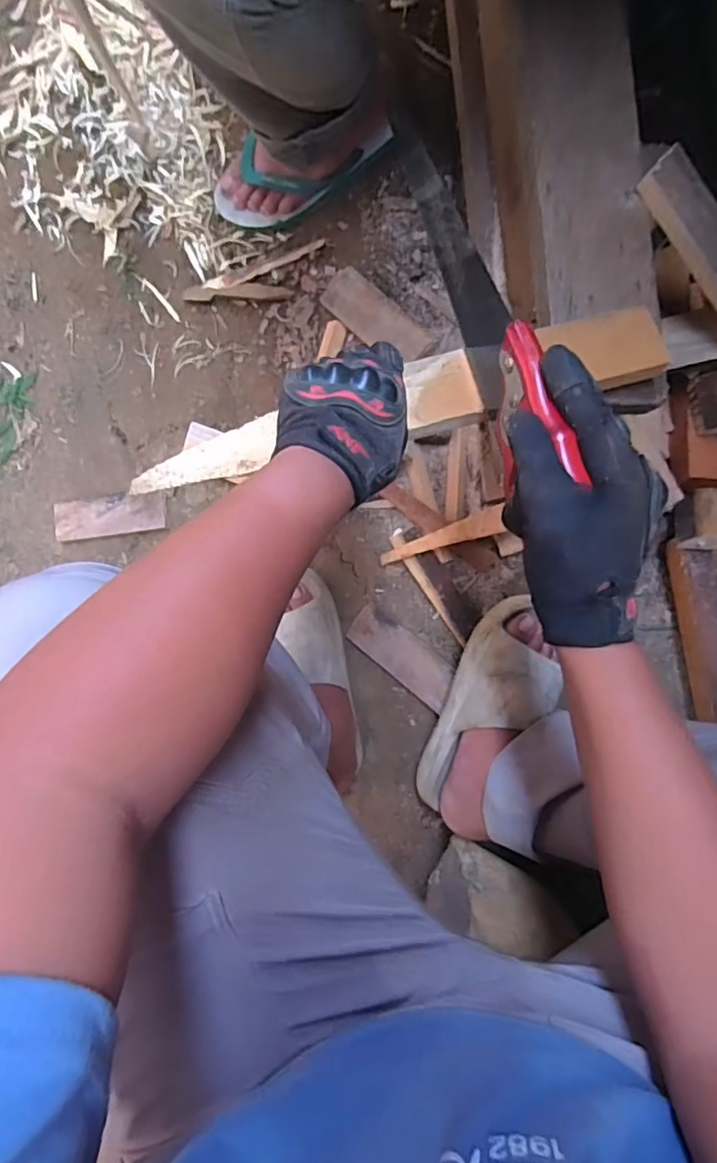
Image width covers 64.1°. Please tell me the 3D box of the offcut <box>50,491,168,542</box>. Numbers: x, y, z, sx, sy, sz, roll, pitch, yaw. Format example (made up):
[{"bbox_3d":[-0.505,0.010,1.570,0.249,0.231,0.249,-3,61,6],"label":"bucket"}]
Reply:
[{"bbox_3d":[-0.362,-0.096,0.837,0.177,0.014,0.058,-7,90,10],"label":"offcut"}]

